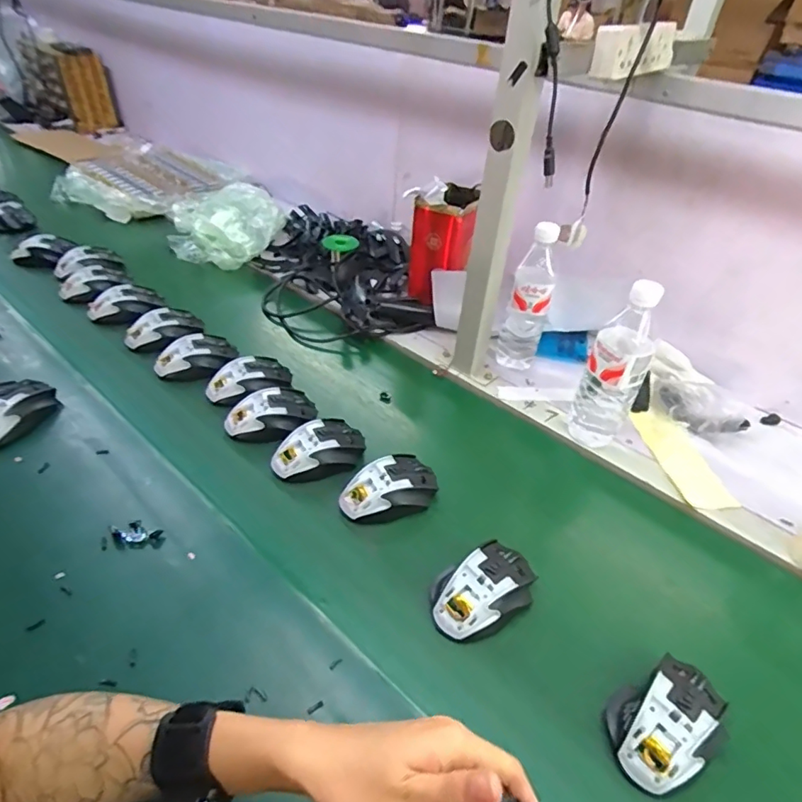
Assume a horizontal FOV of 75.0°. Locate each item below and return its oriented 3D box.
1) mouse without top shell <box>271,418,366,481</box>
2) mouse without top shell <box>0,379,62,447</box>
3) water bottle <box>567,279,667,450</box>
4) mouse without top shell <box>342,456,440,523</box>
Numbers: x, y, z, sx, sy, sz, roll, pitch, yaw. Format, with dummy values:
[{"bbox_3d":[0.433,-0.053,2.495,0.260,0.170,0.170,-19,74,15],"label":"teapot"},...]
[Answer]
[{"bbox_3d":[-0.103,0.061,0.659,0.120,0.041,0.071,-22,47,-29],"label":"mouse without top shell"},{"bbox_3d":[-0.491,0.013,0.657,0.075,0.038,0.112,4,40,-2],"label":"mouse without top shell"},{"bbox_3d":[0.274,-0.047,0.661,0.070,0.209,0.077,22,42,19],"label":"water bottle"},{"bbox_3d":[-0.014,0.101,0.615,0.118,0.040,0.073,-13,43,-21],"label":"mouse without top shell"}]

